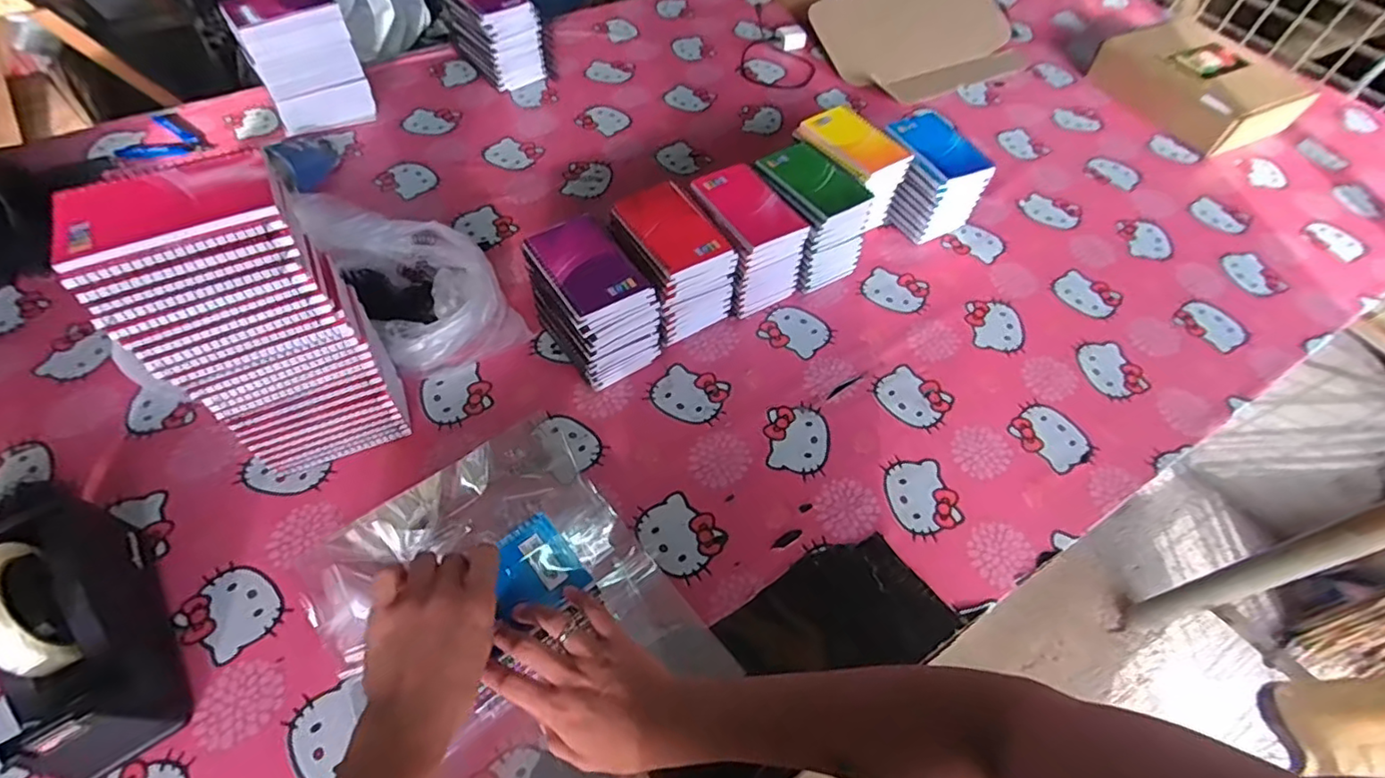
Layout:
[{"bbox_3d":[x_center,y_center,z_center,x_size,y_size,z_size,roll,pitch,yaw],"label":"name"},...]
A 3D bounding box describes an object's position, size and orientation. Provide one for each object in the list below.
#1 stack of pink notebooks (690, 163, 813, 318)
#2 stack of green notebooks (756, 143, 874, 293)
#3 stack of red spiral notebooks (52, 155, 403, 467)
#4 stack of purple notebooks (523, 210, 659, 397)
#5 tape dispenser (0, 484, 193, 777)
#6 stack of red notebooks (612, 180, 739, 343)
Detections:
[{"bbox_3d":[0.062,-0.184,0.748,0.091,0.117,0.129,-28,61,-20],"label":"stack of pink notebooks"},{"bbox_3d":[0.144,-0.222,0.779,0.101,0.126,0.142,-30,62,-21],"label":"stack of green notebooks"},{"bbox_3d":[-0.370,-0.042,0.533,0.137,0.291,0.091,-21,59,-16],"label":"stack of red spiral notebooks"},{"bbox_3d":[-0.108,-0.098,0.673,0.100,0.128,0.137,-31,62,-21],"label":"stack of purple notebooks"},{"bbox_3d":[-0.491,0.185,0.467,0.080,0.128,0.229,-31,62,-21],"label":"tape dispenser"},{"bbox_3d":[-0.025,-0.147,0.714,0.103,0.126,0.133,-29,62,-20],"label":"stack of red notebooks"}]

